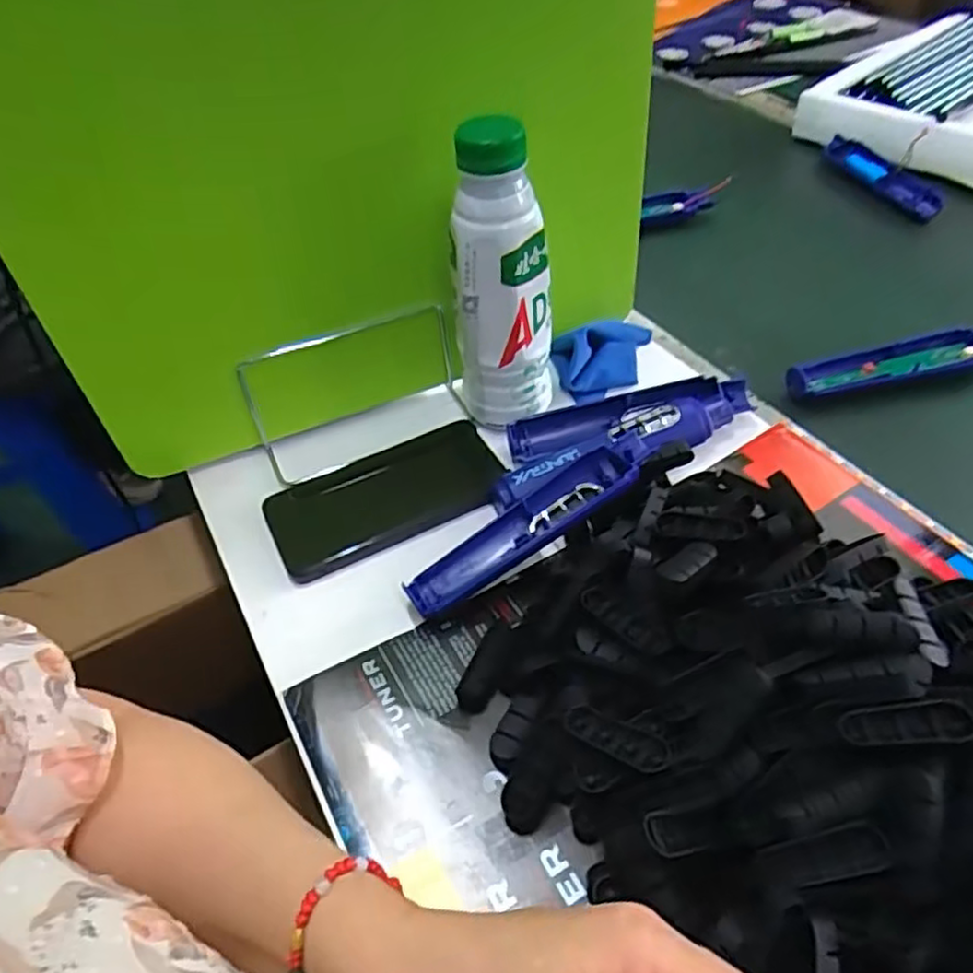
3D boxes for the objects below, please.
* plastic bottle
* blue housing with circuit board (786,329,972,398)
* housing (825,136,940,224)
[{"bbox_3d":[0.010,-0.125,0.448,0.050,0.191,0.051,-37,54,-25],"label":"plastic bottle"},{"bbox_3d":[0.312,-0.095,0.531,0.168,0.018,0.038,-12,48,-5],"label":"blue housing with circuit board"},{"bbox_3d":[0.434,-0.340,0.767,0.026,0.032,0.173,-17,48,-9],"label":"housing"}]

